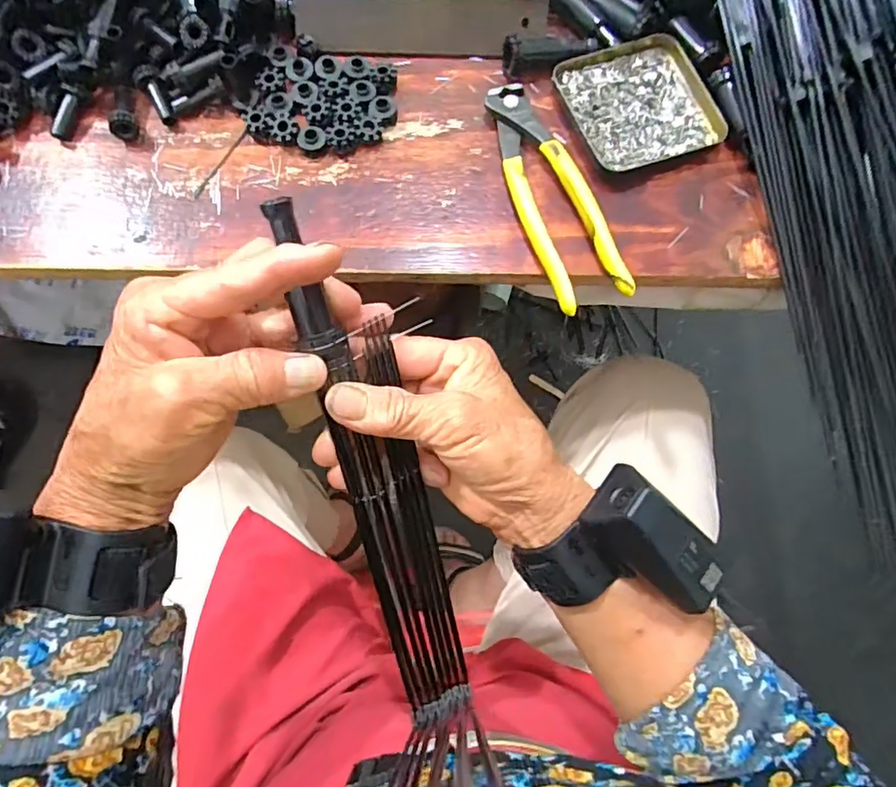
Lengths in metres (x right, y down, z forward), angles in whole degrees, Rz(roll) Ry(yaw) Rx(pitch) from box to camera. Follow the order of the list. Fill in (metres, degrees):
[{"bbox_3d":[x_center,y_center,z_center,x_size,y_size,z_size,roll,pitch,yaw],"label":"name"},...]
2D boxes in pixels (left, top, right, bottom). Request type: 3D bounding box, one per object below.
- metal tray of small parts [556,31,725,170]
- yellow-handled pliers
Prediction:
[{"bbox_3d":[0.132,-0.204,0.371,0.093,0.012,0.095,-20,76,-7],"label":"metal tray of small parts"},{"bbox_3d":[0.065,-0.131,0.347,0.046,0.014,0.164,-20,76,-7],"label":"yellow-handled pliers"}]

